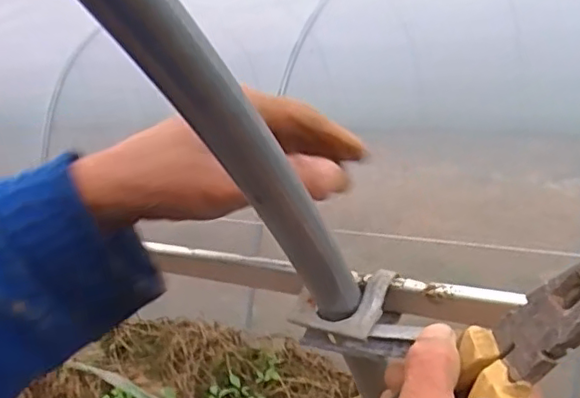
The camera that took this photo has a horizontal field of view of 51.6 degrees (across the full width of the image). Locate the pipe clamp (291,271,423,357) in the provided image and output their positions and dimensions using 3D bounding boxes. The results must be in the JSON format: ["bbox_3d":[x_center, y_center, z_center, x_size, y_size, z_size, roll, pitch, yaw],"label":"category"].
[{"bbox_3d":[0.036,0.064,0.332,0.067,0.044,0.026,2,9,18],"label":"pipe clamp"}]

